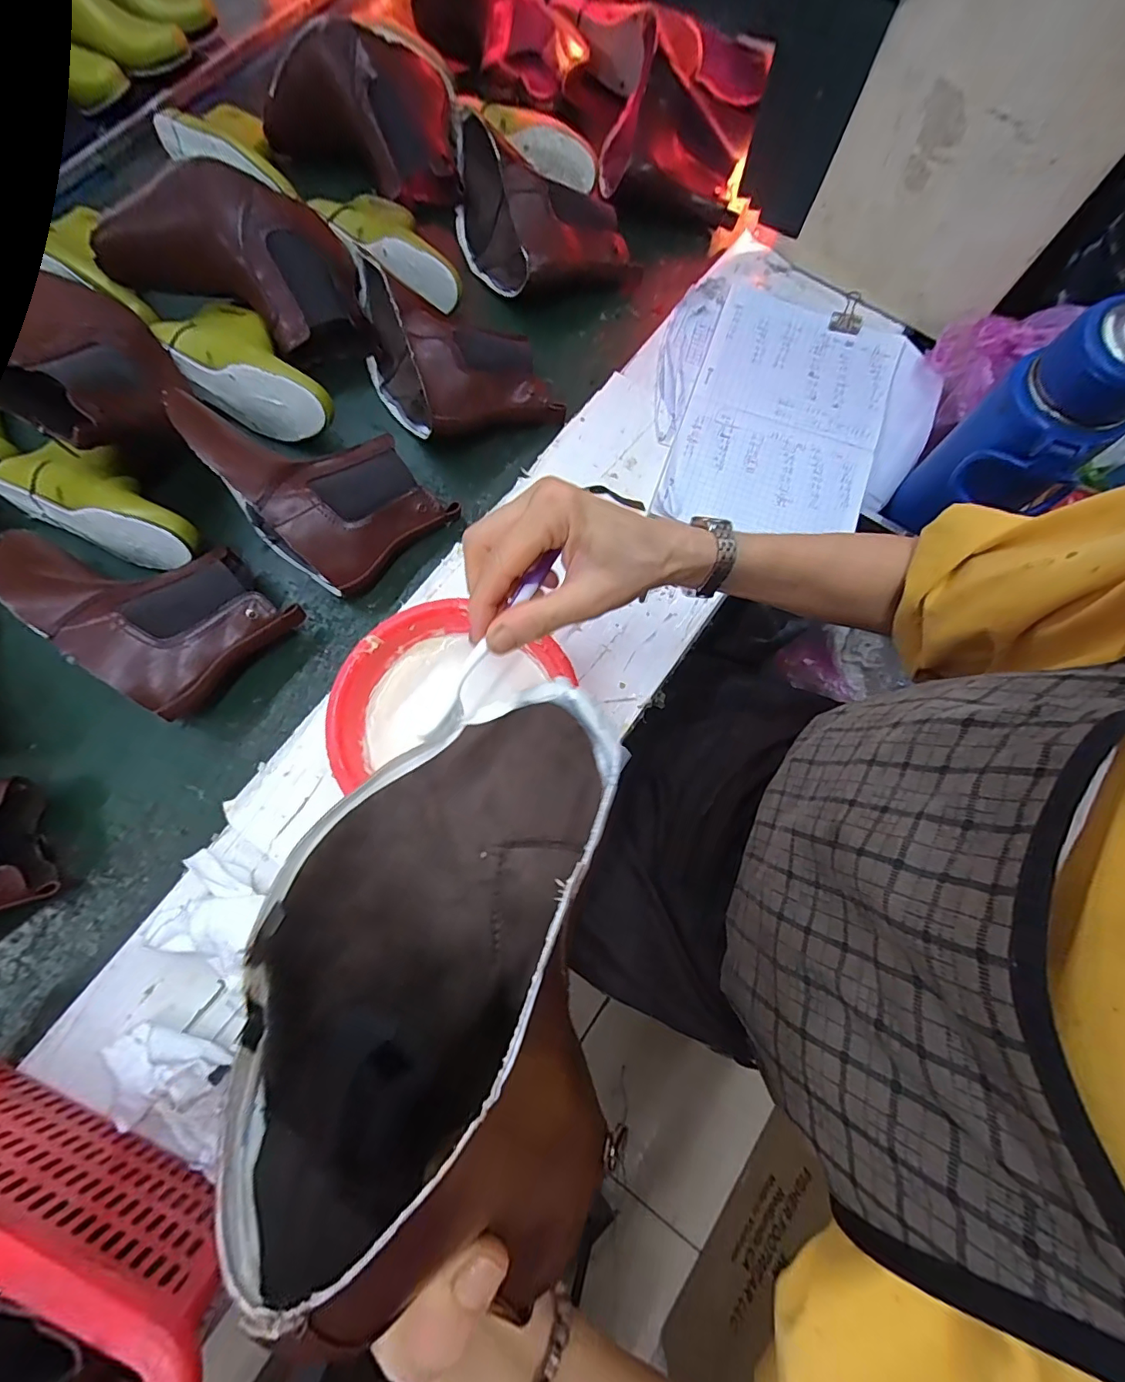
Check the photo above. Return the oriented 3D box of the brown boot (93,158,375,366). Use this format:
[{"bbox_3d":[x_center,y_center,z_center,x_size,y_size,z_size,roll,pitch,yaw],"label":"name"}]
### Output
[{"bbox_3d":[-0.349,-0.439,0.539,0.241,0.105,0.142,-20,77,-6],"label":"brown boot"}]

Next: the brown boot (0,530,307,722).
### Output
[{"bbox_3d":[-0.395,-0.099,0.477,0.243,0.099,0.144,38,78,8],"label":"brown boot"}]

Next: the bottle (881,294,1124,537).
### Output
[{"bbox_3d":[0.396,-0.217,0.441,0.077,0.191,0.081,13,76,2],"label":"bottle"}]

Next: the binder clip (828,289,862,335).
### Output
[{"bbox_3d":[0.328,-0.430,0.575,0.035,0.014,0.060,26,77,5],"label":"binder clip"}]

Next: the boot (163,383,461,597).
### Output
[{"bbox_3d":[-0.251,-0.220,0.507,0.239,0.100,0.156,42,79,9],"label":"boot"}]

